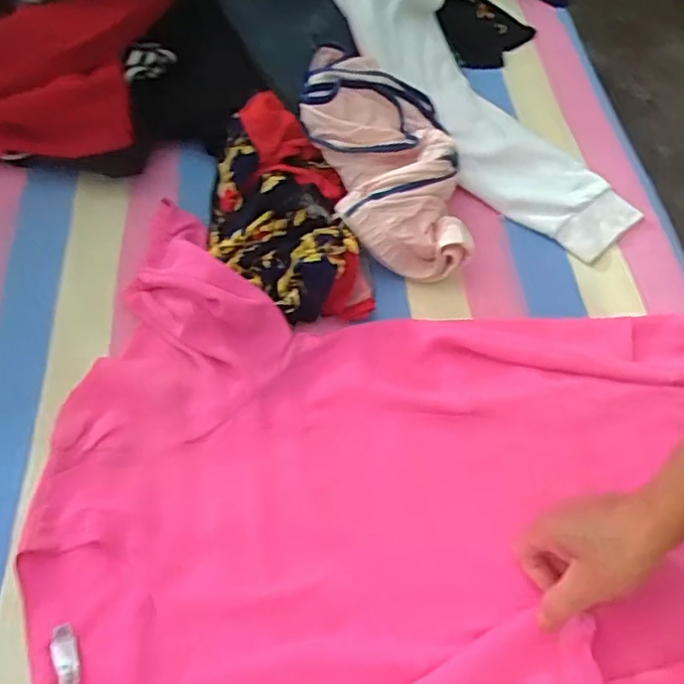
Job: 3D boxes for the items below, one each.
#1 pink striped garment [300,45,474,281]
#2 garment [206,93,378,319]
[{"bbox_3d":[0.042,-0.179,0.596,0.144,0.082,0.248,-6,59,-5],"label":"pink striped garment"},{"bbox_3d":[-0.060,-0.127,0.579,0.134,0.055,0.230,-10,60,-7],"label":"garment"}]

